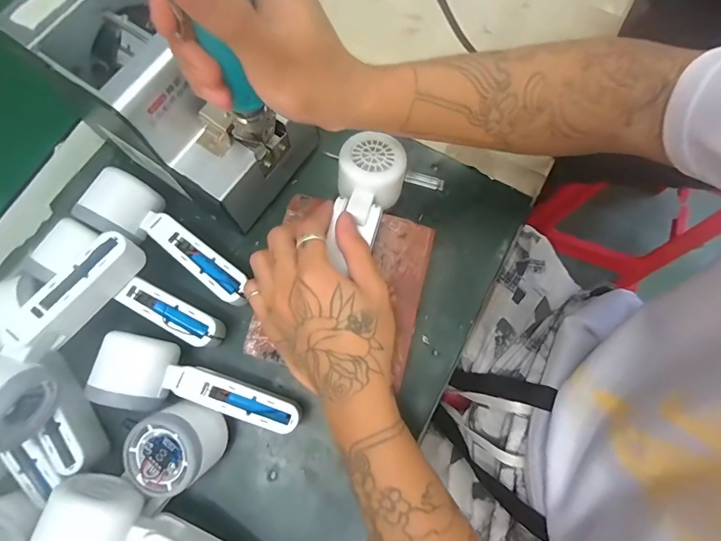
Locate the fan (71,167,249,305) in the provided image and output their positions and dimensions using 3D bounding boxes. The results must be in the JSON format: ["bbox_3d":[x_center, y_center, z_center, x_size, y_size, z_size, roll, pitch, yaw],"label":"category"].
[{"bbox_3d":[-0.159,-0.029,0.356,0.155,0.049,0.052,27,77,7],"label":"fan"}]

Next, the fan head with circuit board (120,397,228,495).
[{"bbox_3d":[-0.140,0.134,0.314,0.058,0.049,0.065,40,79,10],"label":"fan head with circuit board"}]

